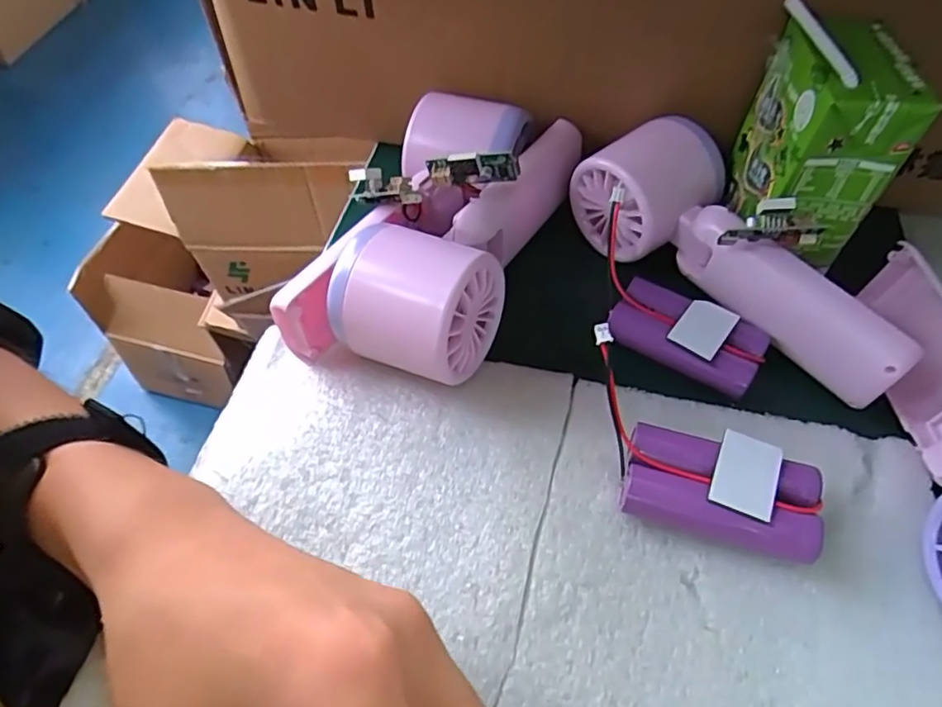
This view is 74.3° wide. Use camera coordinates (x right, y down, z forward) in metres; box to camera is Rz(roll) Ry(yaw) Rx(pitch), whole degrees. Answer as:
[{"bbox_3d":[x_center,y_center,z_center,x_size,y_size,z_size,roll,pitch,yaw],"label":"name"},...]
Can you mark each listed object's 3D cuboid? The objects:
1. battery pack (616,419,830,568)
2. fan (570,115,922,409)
[{"bbox_3d":[0.091,0.049,0.228,0.067,0.022,0.033,14,55,9],"label":"battery pack"},{"bbox_3d":[0.122,-0.048,0.282,0.053,0.049,0.162,-35,62,-23],"label":"fan"}]

